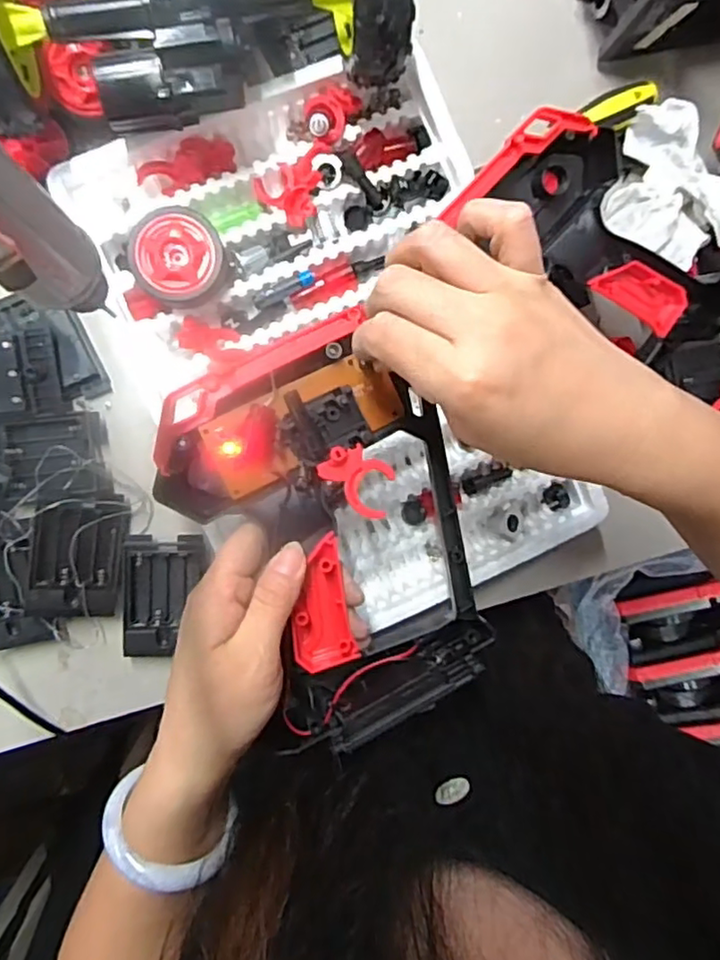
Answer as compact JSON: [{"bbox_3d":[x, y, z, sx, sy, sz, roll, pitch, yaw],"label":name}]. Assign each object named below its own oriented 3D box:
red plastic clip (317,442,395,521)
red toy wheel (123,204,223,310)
[{"bbox_3d":[0.001,0.000,0.308,0.040,0.010,0.027,44,87,-6],"label":"red plastic clip"},{"bbox_3d":[-0.113,-0.139,0.389,0.055,0.025,0.057,0,92,-6],"label":"red toy wheel"}]

